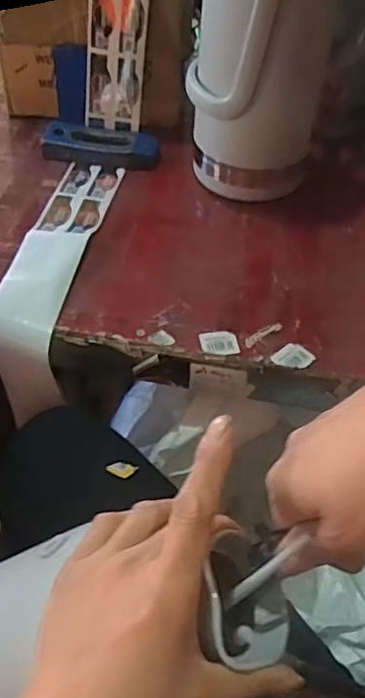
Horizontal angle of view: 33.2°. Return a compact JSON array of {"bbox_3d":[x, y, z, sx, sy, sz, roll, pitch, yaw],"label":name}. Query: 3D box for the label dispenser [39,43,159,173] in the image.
[{"bbox_3d":[-0.096,-0.279,0.723,0.149,0.094,0.086,14,50,9],"label":"label dispenser"}]

